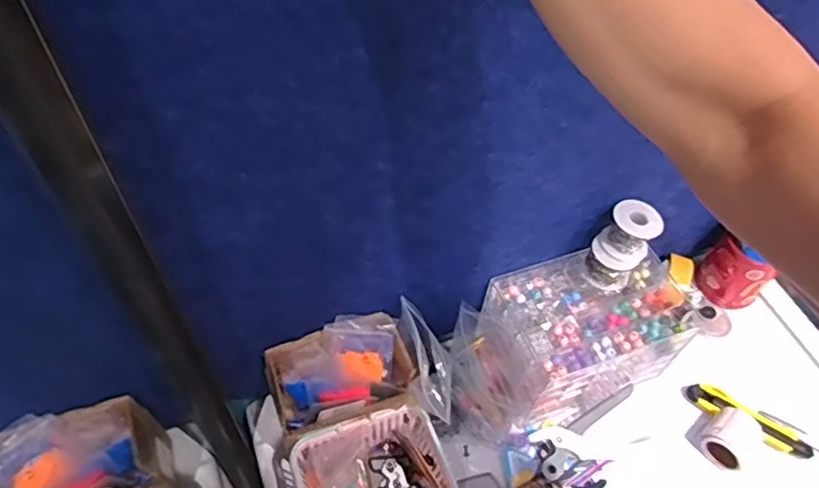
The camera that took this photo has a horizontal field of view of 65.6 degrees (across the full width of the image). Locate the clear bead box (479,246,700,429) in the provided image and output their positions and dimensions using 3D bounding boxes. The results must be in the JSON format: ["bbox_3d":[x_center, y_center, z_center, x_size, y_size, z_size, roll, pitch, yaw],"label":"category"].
[{"bbox_3d":[0.219,0.113,0.804,0.218,0.140,0.152,-15,56,-15],"label":"clear bead box"}]

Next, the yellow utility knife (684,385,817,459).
[{"bbox_3d":[0.435,0.222,0.816,0.155,0.032,0.047,25,56,14],"label":"yellow utility knife"}]

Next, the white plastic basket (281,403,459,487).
[{"bbox_3d":[-0.044,0.267,0.701,0.173,0.085,0.128,-15,56,-14],"label":"white plastic basket"}]

